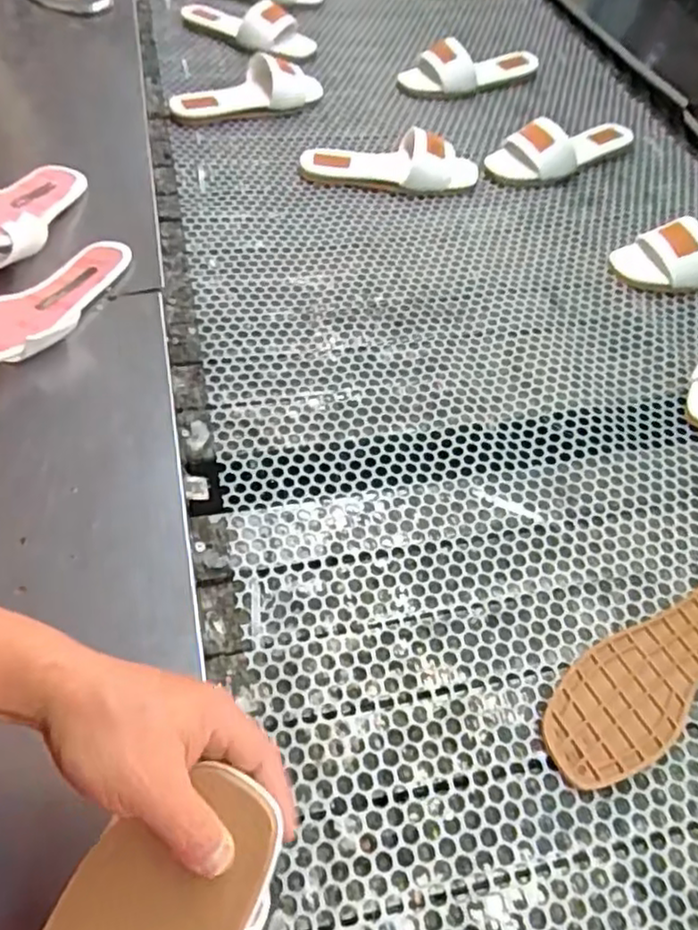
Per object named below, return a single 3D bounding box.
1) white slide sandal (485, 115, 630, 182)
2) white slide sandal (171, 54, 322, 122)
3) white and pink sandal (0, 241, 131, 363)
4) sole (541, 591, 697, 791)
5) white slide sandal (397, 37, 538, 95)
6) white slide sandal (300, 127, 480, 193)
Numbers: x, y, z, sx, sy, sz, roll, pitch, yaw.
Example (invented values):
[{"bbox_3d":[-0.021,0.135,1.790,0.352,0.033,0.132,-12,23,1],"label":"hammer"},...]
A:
[{"bbox_3d":[0.329,-0.490,1.034,0.243,0.050,0.088,-27,59,-22],"label":"white slide sandal"},{"bbox_3d":[-0.155,-0.592,1.062,0.256,0.054,0.093,-27,59,-22],"label":"white slide sandal"},{"bbox_3d":[-0.330,-0.185,0.703,0.130,0.065,0.255,28,43,16],"label":"white and pink sandal"},{"bbox_3d":[0.265,0.167,0.560,0.257,0.014,0.084,-26,59,-21],"label":"sole"},{"bbox_3d":[0.217,-0.692,1.166,0.253,0.062,0.086,-17,56,-16],"label":"white slide sandal"},{"bbox_3d":[0.060,-0.439,0.968,0.255,0.061,0.085,7,53,1],"label":"white slide sandal"}]

